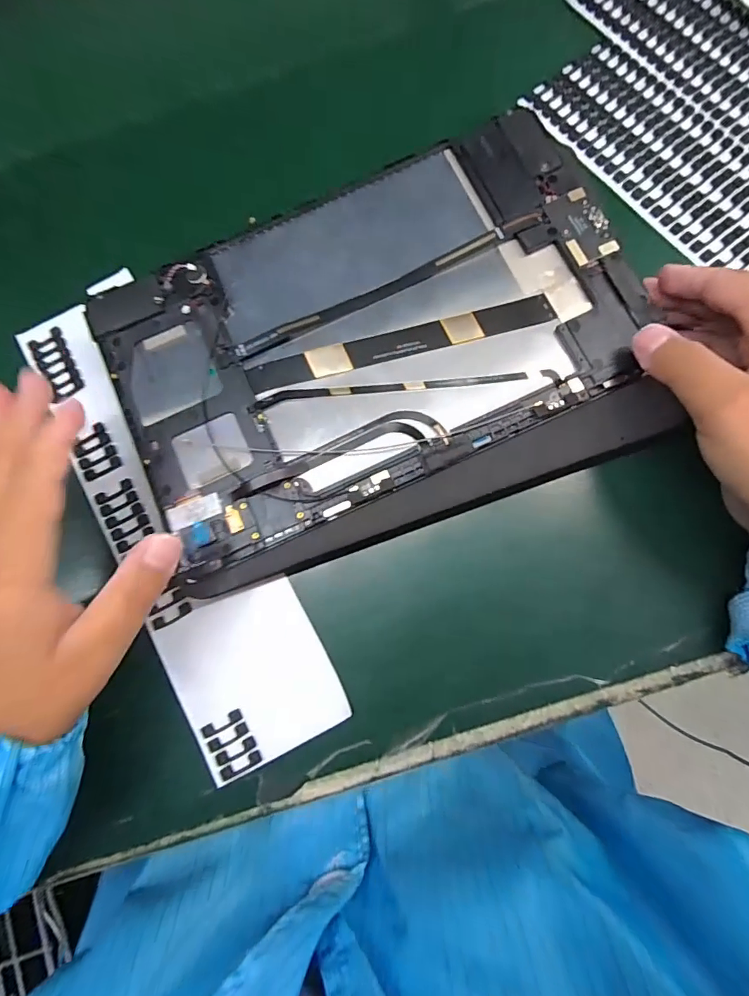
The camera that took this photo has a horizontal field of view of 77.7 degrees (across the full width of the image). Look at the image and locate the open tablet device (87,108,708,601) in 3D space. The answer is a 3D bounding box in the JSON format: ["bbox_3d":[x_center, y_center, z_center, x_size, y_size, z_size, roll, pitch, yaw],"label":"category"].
[{"bbox_3d":[0.000,-0.070,0.220,0.235,0.019,0.166,-20,81,-2],"label":"open tablet device"}]

